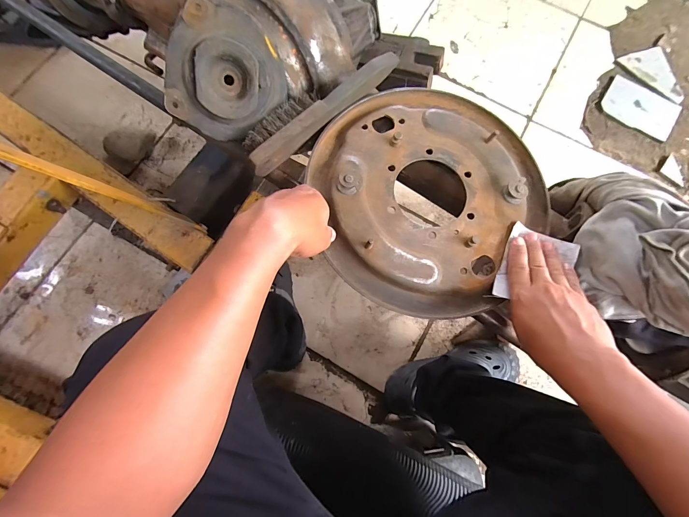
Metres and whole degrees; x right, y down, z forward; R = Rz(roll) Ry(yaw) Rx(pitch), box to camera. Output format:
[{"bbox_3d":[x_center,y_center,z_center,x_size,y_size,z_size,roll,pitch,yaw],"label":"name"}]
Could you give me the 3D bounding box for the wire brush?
[{"bbox_3d":[-0.029,-0.197,0.404,0.232,0.027,0.049,-39,80,-9],"label":"wire brush"}]

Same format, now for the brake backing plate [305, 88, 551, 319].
[{"bbox_3d":[0.101,-0.091,0.393,0.282,0.037,0.299,0,76,-1],"label":"brake backing plate"}]

